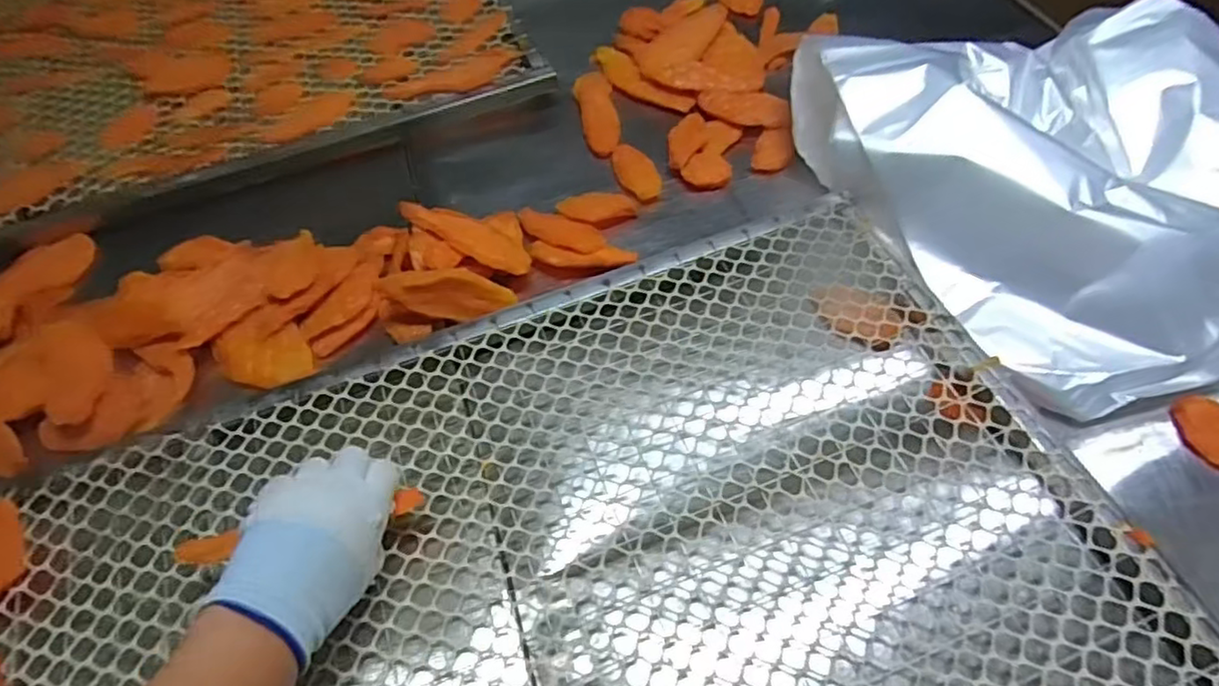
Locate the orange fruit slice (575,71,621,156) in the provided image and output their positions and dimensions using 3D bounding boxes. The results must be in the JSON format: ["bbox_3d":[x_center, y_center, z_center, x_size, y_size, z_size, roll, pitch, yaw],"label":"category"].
[{"bbox_3d":[-0.011,-0.254,0.739,0.042,0.017,0.132,-10,57,-4],"label":"orange fruit slice"}]

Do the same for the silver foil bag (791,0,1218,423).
[{"bbox_3d":[0.432,-0.167,0.581,0.400,0.089,0.402,-21,58,-11],"label":"silver foil bag"}]

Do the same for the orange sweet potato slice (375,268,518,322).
[{"bbox_3d":[-0.142,-0.043,0.577,0.114,0.041,0.013,5,14,-6],"label":"orange sweet potato slice"}]

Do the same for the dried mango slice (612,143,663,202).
[{"bbox_3d":[0.026,-0.179,0.684,0.041,0.009,0.077,-17,58,-8],"label":"dried mango slice"}]

